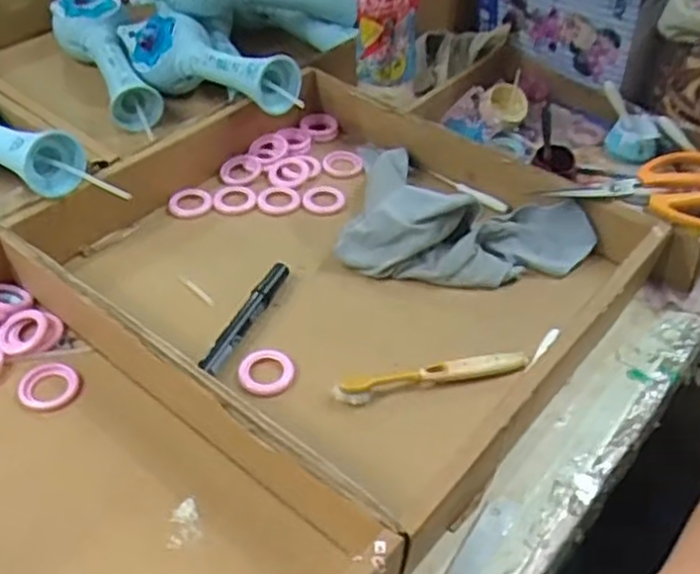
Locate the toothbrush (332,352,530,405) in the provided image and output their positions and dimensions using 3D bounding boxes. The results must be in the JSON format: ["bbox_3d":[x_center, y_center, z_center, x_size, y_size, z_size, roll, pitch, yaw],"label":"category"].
[{"bbox_3d":[0.058,0.059,0.505,0.140,0.016,0.017,-10,46,-14],"label":"toothbrush"}]

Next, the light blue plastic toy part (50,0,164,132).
[{"bbox_3d":[-0.253,-0.244,0.758,0.070,0.059,0.219,-18,49,-21],"label":"light blue plastic toy part"}]

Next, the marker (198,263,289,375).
[{"bbox_3d":[-0.075,0.022,0.538,0.015,0.018,0.110,19,46,15],"label":"marker"}]

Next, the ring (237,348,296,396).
[{"bbox_3d":[-0.057,0.058,0.505,0.037,0.008,0.034,2,44,-2],"label":"ring"}]

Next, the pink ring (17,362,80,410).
[{"bbox_3d":[-0.199,0.065,0.489,0.037,0.004,0.035,2,44,-2],"label":"pink ring"}]

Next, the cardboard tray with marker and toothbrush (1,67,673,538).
[{"bbox_3d":[0.001,-0.033,0.570,0.371,0.056,0.349,32,51,26],"label":"cardboard tray with marker and toothbrush"}]

